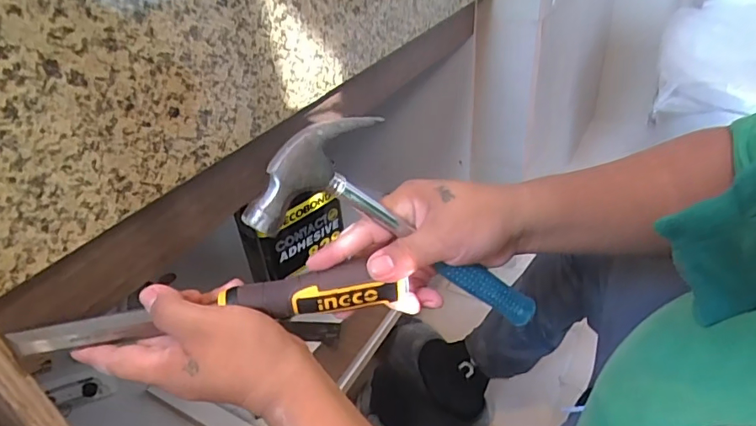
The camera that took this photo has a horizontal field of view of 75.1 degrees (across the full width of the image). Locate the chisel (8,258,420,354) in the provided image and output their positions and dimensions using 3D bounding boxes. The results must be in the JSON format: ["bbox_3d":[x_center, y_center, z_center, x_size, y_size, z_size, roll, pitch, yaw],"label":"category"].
[{"bbox_3d":[-0.116,0.067,0.343,0.256,0.030,0.020,-8,35,-3],"label":"chisel"}]

